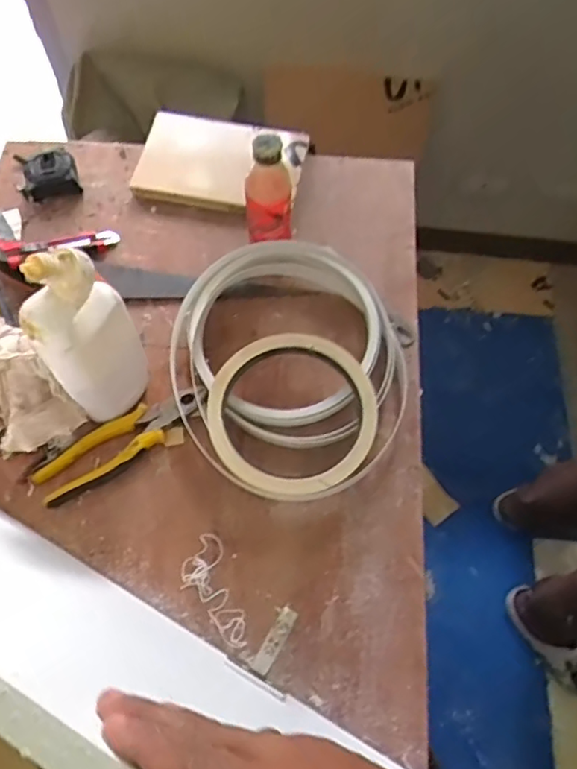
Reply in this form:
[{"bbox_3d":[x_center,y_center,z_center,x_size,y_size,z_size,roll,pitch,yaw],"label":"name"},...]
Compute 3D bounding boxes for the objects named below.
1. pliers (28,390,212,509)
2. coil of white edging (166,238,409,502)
[{"bbox_3d":[-0.186,0.060,0.668,0.206,0.023,0.049,-32,70,-14],"label":"pliers"},{"bbox_3d":[0.002,-0.028,0.700,0.281,0.062,0.305,0,66,-1],"label":"coil of white edging"}]

